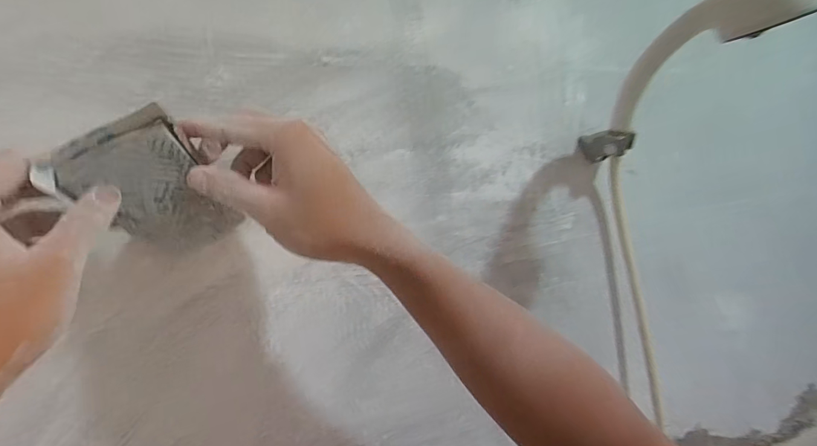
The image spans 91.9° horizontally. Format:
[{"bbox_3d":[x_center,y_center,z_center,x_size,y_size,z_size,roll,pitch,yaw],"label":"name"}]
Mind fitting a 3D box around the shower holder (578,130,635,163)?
[{"bbox_3d":[0.239,-0.093,0.480,0.059,0.033,0.045,-3,8,26],"label":"shower holder"}]

